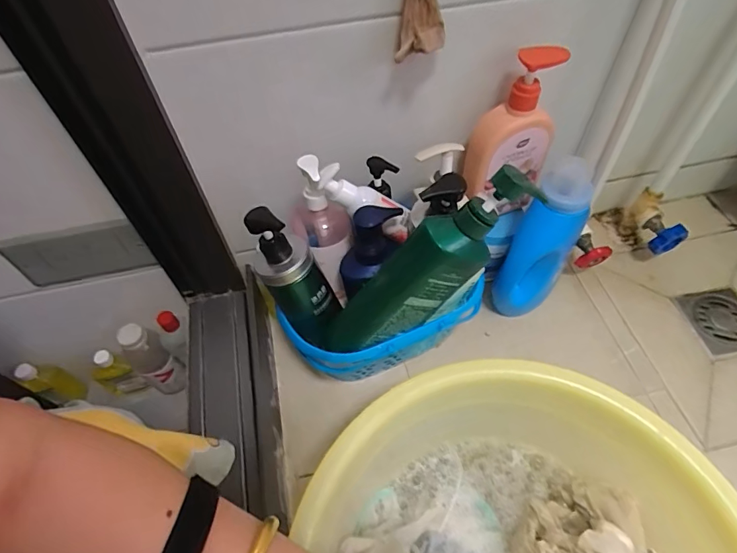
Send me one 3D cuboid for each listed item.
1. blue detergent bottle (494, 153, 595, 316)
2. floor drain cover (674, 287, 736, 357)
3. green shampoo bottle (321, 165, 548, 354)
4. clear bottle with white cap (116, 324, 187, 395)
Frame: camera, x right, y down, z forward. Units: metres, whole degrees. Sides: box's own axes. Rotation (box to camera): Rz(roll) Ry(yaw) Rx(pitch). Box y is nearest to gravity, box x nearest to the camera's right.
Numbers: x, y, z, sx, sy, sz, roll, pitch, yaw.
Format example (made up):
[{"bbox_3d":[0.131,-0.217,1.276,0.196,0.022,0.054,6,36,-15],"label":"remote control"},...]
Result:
[{"bbox_3d":[0.221,-0.030,0.594,0.070,0.238,0.096,26,60,20],"label":"blue detergent bottle"},{"bbox_3d":[0.525,0.066,0.675,0.095,0.005,0.100,-9,55,-4],"label":"floor drain cover"},{"bbox_3d":[0.056,-0.006,0.469,0.265,0.057,0.059,-43,51,28],"label":"green shampoo bottle"},{"bbox_3d":[-0.367,0.135,0.763,0.074,0.186,0.060,35,63,24],"label":"clear bottle with white cap"}]

